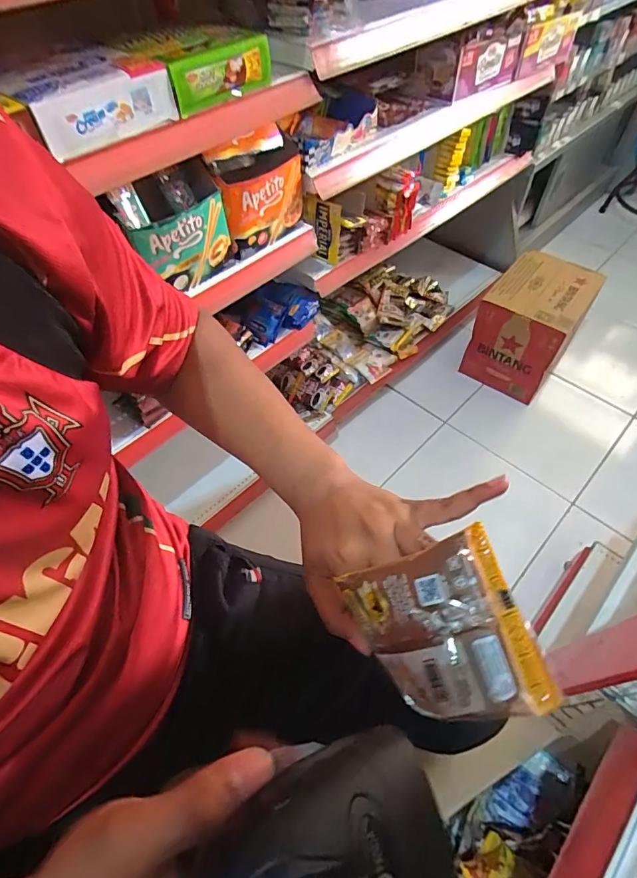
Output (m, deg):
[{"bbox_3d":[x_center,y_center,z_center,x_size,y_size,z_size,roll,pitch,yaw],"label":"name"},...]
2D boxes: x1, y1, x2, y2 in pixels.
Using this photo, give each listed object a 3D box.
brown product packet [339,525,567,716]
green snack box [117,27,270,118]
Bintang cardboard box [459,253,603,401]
[{"bbox_3d":[0.063,0.111,0.259,0.023,0.100,0.088,9,55,-49],"label":"brown product packet"},{"bbox_3d":[-0.157,-0.484,0.594,0.105,0.058,0.174,37,63,25],"label":"green snack box"},{"bbox_3d":[0.634,-0.339,1.383,0.244,0.294,0.297,31,61,22],"label":"Bintang cardboard box"}]

